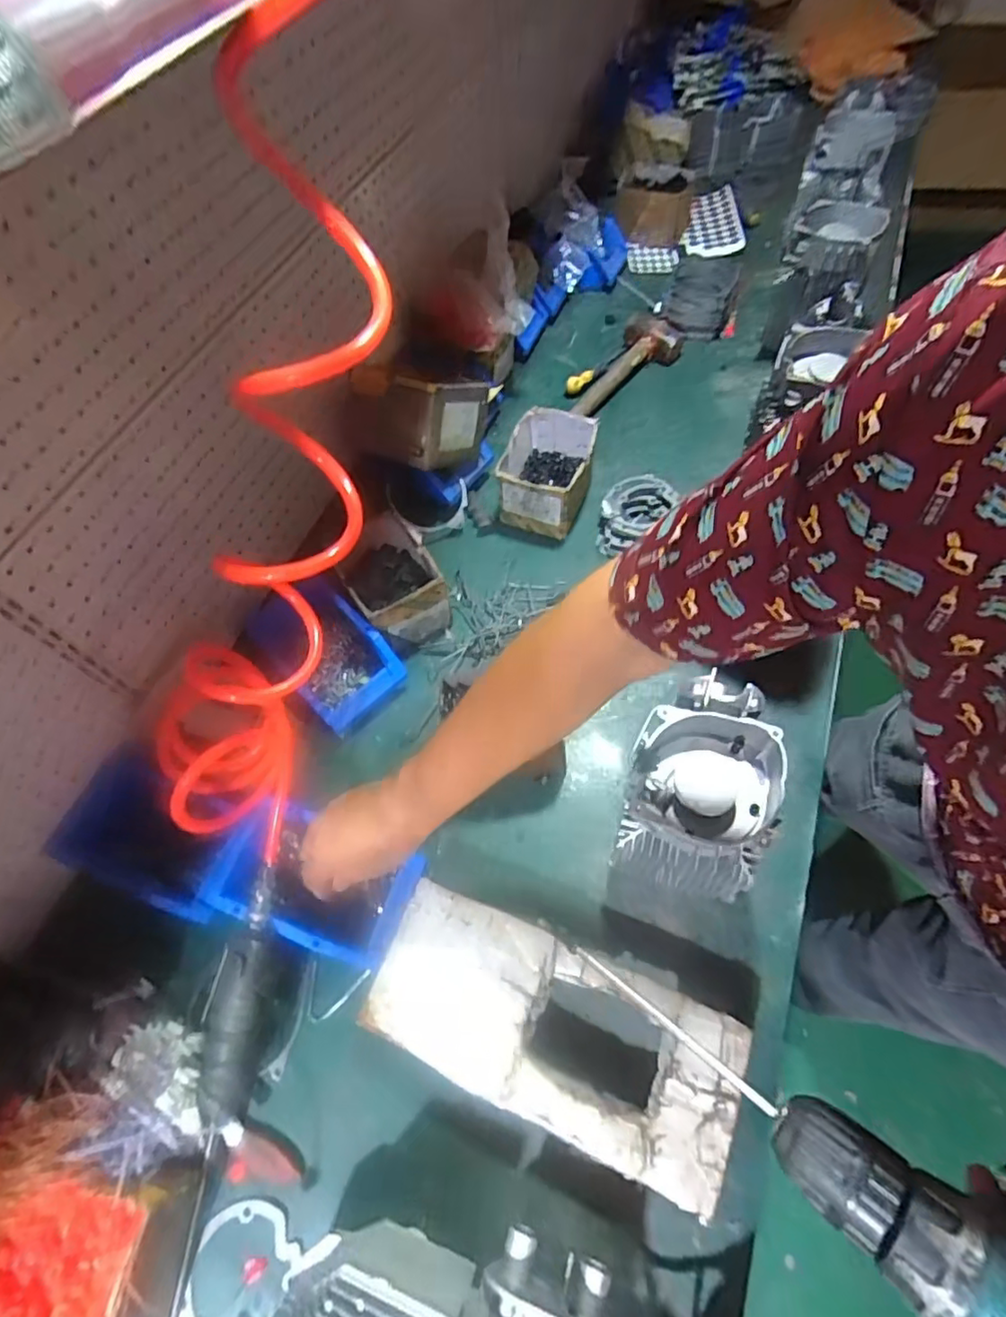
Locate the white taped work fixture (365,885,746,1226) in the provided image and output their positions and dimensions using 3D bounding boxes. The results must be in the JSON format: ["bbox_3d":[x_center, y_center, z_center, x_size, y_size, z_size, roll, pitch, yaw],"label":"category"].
[{"bbox_3d":[0.044,0.330,0.560,0.319,0.073,0.150,19,63,15],"label":"white taped work fixture"}]

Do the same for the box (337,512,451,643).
[{"bbox_3d":[-0.146,-0.103,0.796,0.108,0.089,0.157,-25,61,-10],"label":"box"}]

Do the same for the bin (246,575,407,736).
[{"bbox_3d":[-0.229,-0.007,0.751,0.191,0.094,0.126,37,68,23],"label":"bin"}]

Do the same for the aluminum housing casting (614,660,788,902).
[{"bbox_3d":[0.169,0.109,0.519,0.116,0.084,0.155,13,61,12],"label":"aluminum housing casting"}]

